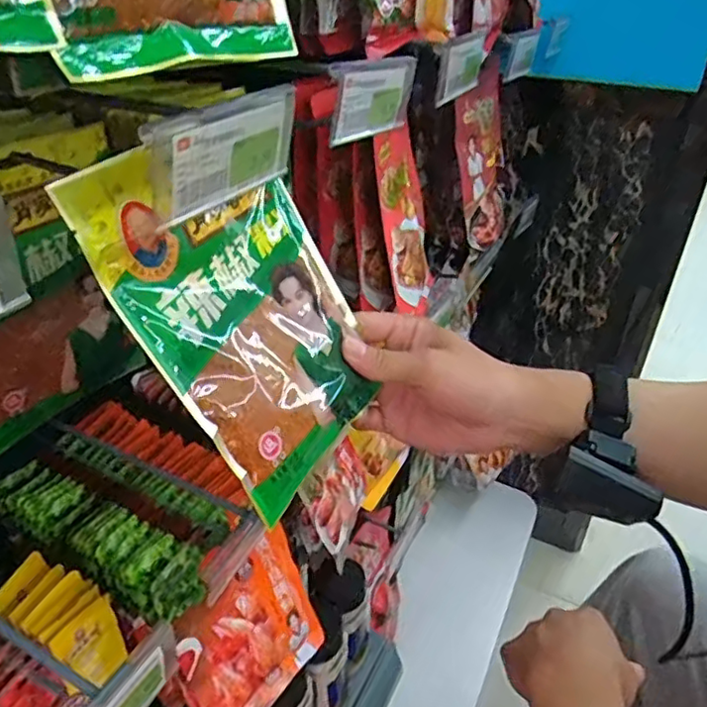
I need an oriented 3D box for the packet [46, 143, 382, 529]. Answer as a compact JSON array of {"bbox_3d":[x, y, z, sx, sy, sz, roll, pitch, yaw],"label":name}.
[{"bbox_3d":[-0.052,-0.028,0.337,0.015,0.188,0.139,-13,26,41],"label":"packet"}]

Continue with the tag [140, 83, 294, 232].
[{"bbox_3d":[-0.062,-0.094,0.283,0.015,0.044,0.098,23,40,20],"label":"tag"}]

